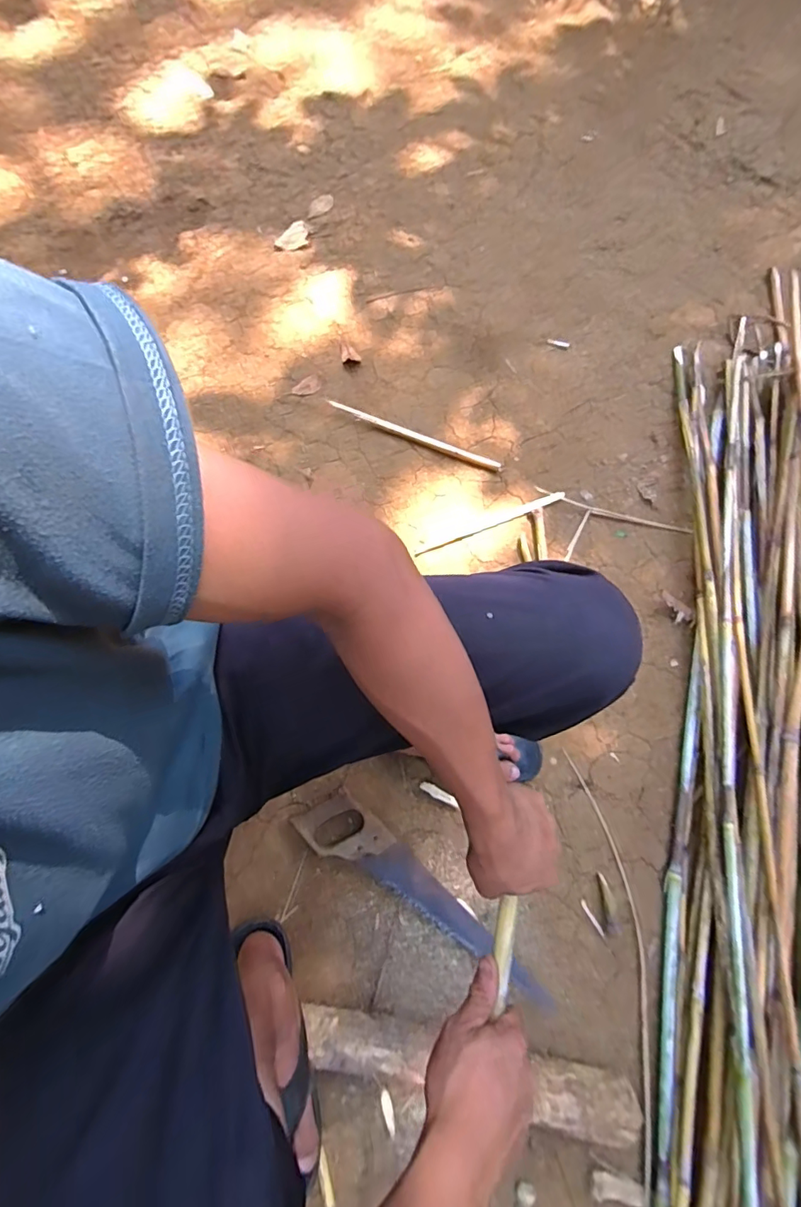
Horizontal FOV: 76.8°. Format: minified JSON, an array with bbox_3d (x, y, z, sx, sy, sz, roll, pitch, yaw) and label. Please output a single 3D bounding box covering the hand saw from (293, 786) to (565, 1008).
[{"bbox_3d":[0.032,0.432,0.724,0.430,0.026,0.088,38,74,11],"label":"hand saw"}]

